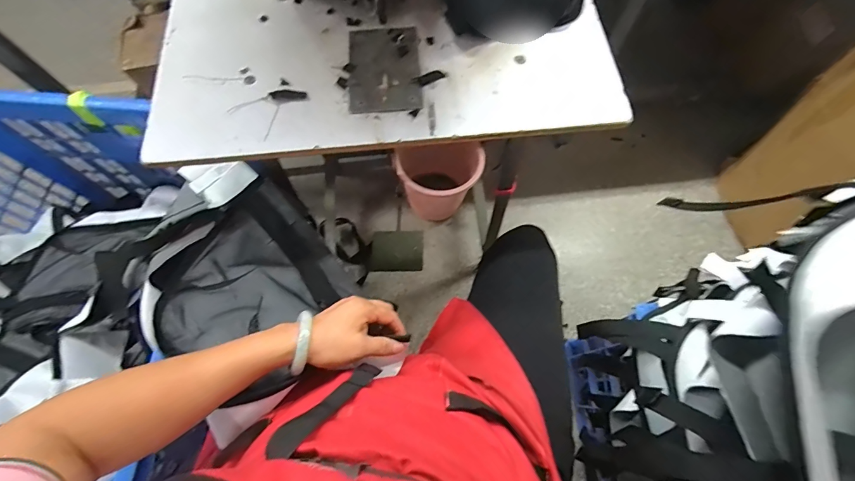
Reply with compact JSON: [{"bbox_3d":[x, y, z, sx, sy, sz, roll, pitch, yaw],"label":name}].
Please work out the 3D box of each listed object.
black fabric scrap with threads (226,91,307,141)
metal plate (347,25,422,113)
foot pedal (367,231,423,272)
[{"bbox_3d":[-0.205,-0.176,0.506,0.065,0.007,0.083,36,74,13],"label":"black fabric scrap with threads"},{"bbox_3d":[-0.057,-0.230,0.519,0.093,0.011,0.134,-3,69,0],"label":"metal plate"},{"bbox_3d":[-0.077,0.026,0.952,0.128,0.033,0.110,0,69,1],"label":"foot pedal"}]

